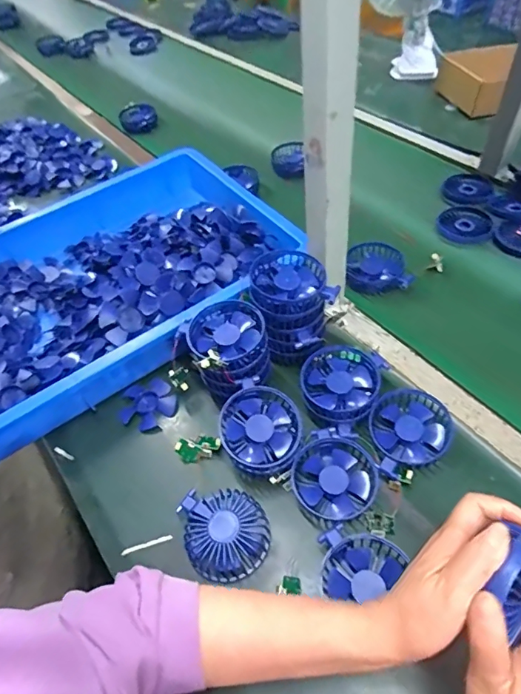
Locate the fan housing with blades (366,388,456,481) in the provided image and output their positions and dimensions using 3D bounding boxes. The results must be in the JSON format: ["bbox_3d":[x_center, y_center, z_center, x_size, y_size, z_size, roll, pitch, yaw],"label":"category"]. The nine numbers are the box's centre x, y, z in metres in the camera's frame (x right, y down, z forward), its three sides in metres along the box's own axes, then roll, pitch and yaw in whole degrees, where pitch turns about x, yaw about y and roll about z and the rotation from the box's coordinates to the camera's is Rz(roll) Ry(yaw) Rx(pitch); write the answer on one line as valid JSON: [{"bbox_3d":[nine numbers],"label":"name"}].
[{"bbox_3d":[0.167,0.091,0.513,0.096,0.024,0.084,-19,52,-10],"label":"fan housing with blades"}]

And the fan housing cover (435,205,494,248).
[{"bbox_3d":[0.330,-0.195,0.737,0.083,0.021,0.091,17,54,18],"label":"fan housing cover"}]

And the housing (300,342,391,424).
[{"bbox_3d":[0.096,0.043,0.543,0.087,0.034,0.092,-3,51,3],"label":"housing"}]

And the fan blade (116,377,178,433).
[{"bbox_3d":[-0.147,0.073,0.588,0.071,0.026,0.071,-3,51,3],"label":"fan blade"}]

